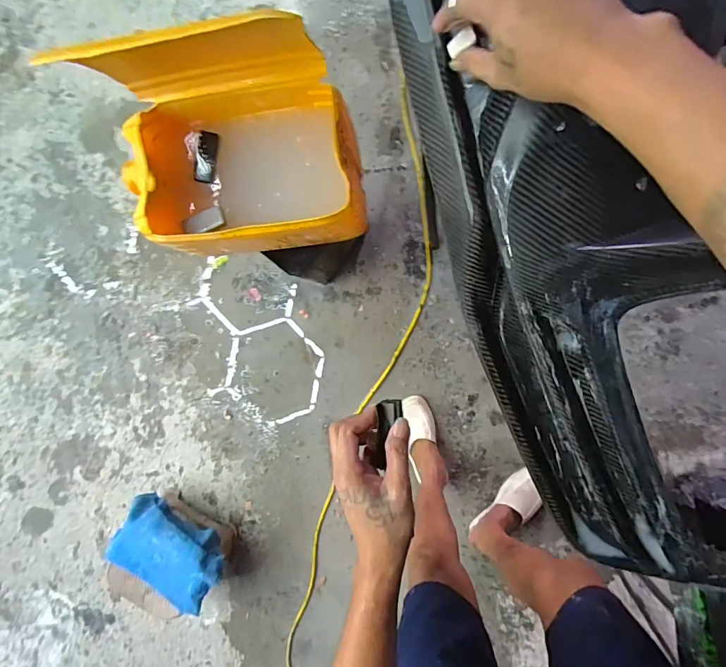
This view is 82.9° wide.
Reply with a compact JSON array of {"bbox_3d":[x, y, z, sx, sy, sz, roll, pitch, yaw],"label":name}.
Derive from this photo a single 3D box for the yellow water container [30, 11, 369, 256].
[{"bbox_3d":[-0.210,-0.302,0.691,0.368,0.286,0.270,-6,91,7],"label":"yellow water container"}]

